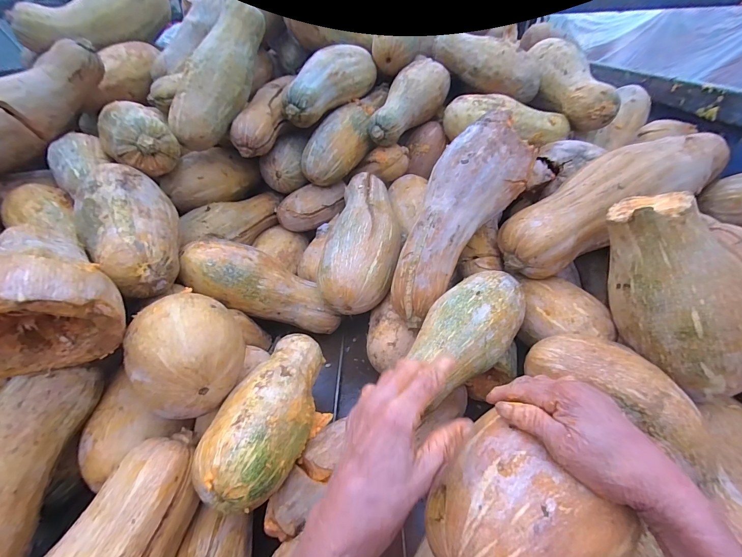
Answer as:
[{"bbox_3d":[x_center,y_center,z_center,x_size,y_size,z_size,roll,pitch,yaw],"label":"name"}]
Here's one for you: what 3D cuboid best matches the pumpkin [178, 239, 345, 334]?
[{"bbox_3d":[-0.199,0.021,0.626,0.299,0.088,0.092,29,31,-25],"label":"pumpkin"}]

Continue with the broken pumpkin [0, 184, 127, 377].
[{"bbox_3d":[-0.404,0.017,0.395,0.146,0.137,0.226,-27,46,-29],"label":"broken pumpkin"}]

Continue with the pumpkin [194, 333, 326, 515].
[{"bbox_3d":[-0.121,0.161,0.428,0.097,0.084,0.247,5,26,7],"label":"pumpkin"}]

